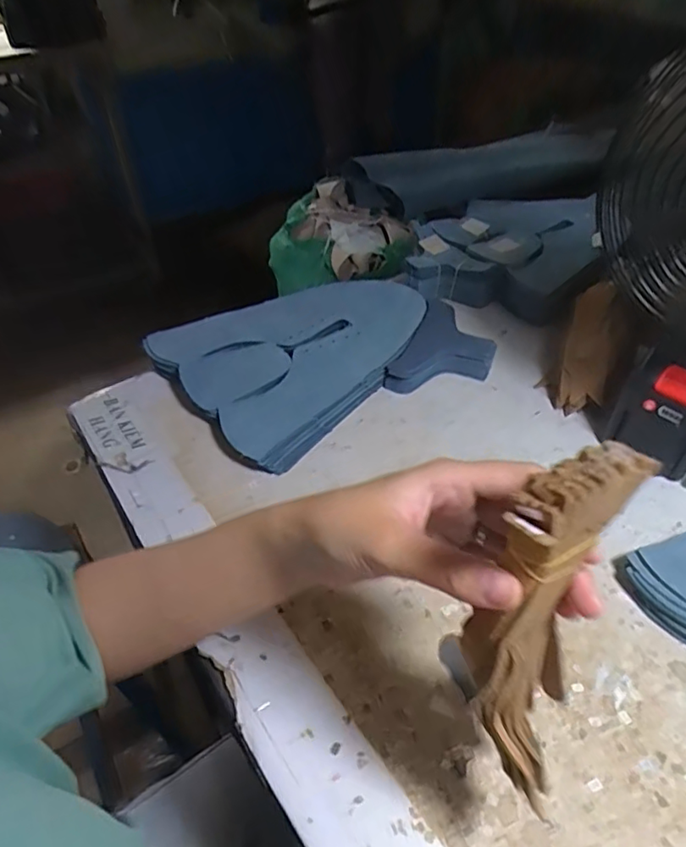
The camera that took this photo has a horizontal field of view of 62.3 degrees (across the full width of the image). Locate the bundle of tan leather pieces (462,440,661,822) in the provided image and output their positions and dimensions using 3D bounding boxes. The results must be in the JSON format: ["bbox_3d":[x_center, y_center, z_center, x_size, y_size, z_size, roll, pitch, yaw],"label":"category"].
[{"bbox_3d":[0.078,0.091,0.231,0.058,0.173,0.031,1,28,1],"label":"bundle of tan leather pieces"}]

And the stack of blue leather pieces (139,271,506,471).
[{"bbox_3d":[-0.020,-0.078,0.603,0.293,0.026,0.223,-26,50,-24],"label":"stack of blue leather pieces"}]

